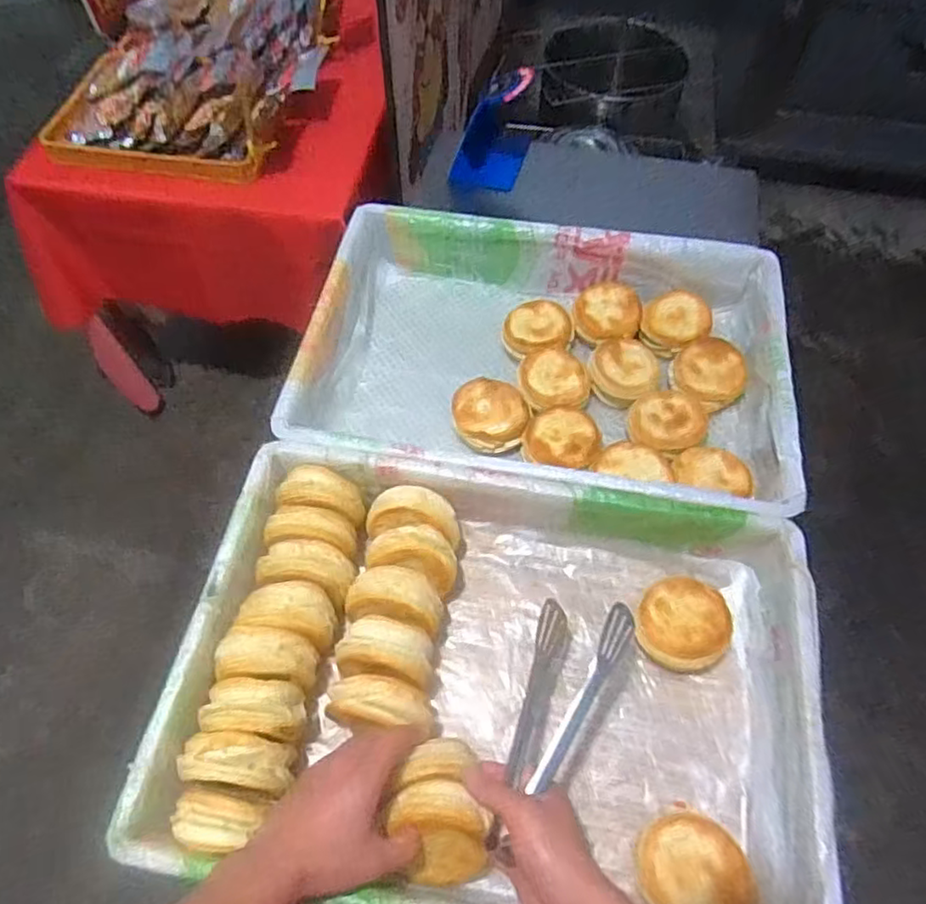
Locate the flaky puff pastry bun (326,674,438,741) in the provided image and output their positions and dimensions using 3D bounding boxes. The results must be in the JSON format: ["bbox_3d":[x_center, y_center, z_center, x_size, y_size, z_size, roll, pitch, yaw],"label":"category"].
[{"bbox_3d":[-0.079,0.254,0.638,0.102,0.085,0.054,4,59,2],"label":"flaky puff pastry bun"}]

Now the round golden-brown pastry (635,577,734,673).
[{"bbox_3d":[0.241,0.183,0.699,0.103,0.040,0.099,-40,67,-21],"label":"round golden-brown pastry"}]

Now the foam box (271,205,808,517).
[{"bbox_3d":[0.105,-0.118,0.866,0.593,0.150,0.422,9,60,5],"label":"foam box"}]

